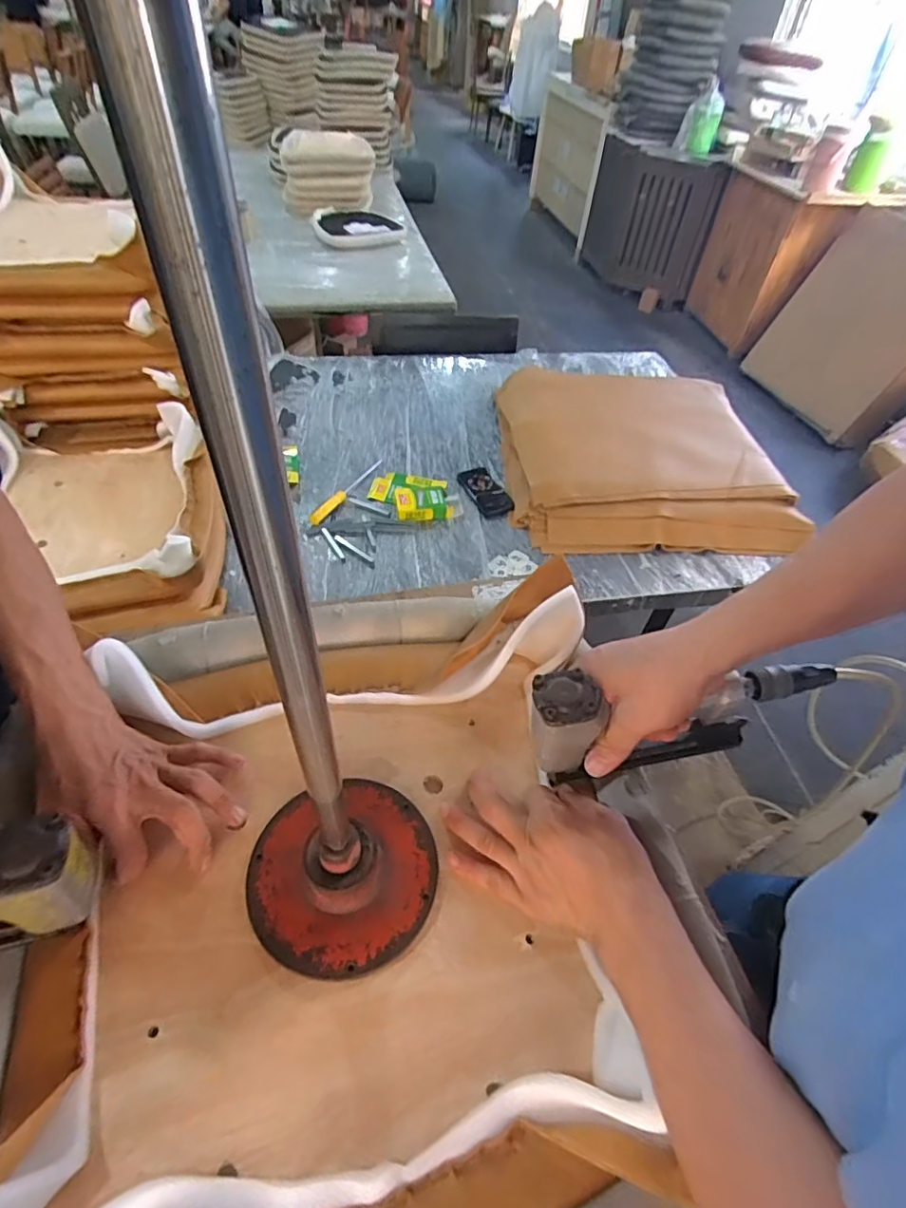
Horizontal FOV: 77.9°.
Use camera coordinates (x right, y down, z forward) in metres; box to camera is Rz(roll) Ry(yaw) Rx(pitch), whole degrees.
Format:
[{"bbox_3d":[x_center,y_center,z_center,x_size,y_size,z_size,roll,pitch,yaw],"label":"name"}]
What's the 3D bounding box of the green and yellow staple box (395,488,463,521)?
[{"bbox_3d":[-0.053,-0.229,1.259,0.146,0.033,0.084,-2,49,-7],"label":"green and yellow staple box"}]

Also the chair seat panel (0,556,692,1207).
[{"bbox_3d":[-0.080,0.187,0.419,0.420,0.110,0.463,-2,49,-7],"label":"chair seat panel"}]

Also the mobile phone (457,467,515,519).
[{"bbox_3d":[0.074,-0.265,1.310,0.074,0.014,0.182,-24,56,-9],"label":"mobile phone"}]

